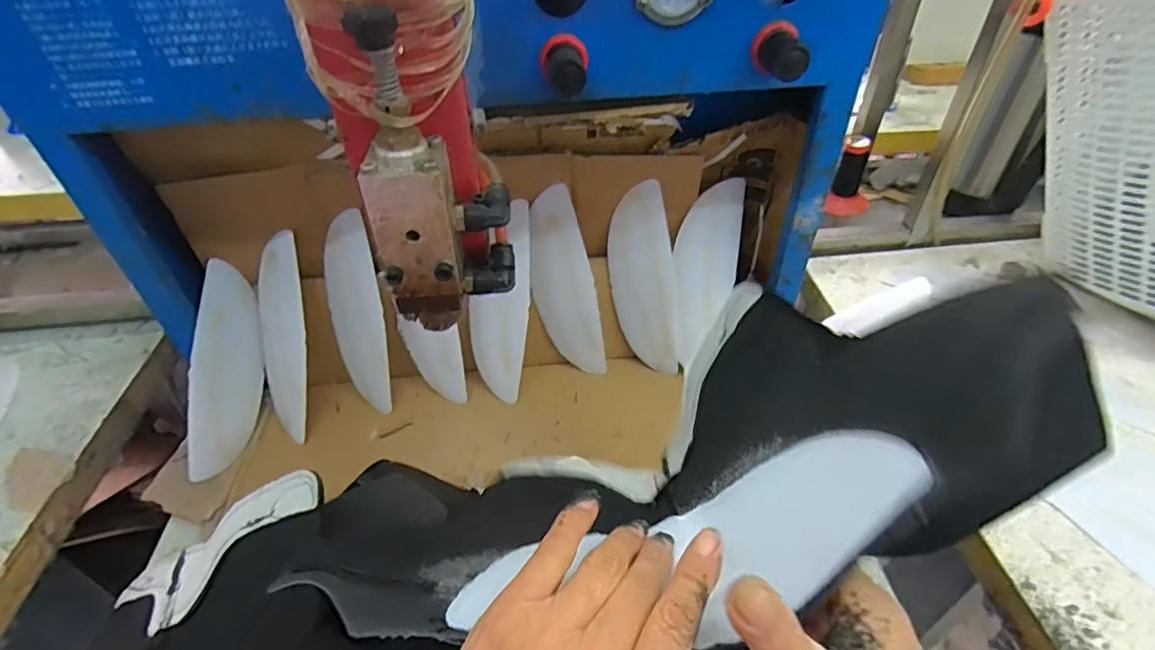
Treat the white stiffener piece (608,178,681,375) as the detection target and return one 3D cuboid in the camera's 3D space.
[{"bbox_3d":[0.074,-0.048,0.619,0.069,0.212,0.010,-3,22,16],"label":"white stiffener piece"}]

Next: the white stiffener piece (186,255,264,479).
[{"bbox_3d":[-0.366,0.046,0.586,0.010,0.212,0.072,5,4,32],"label":"white stiffener piece"}]

